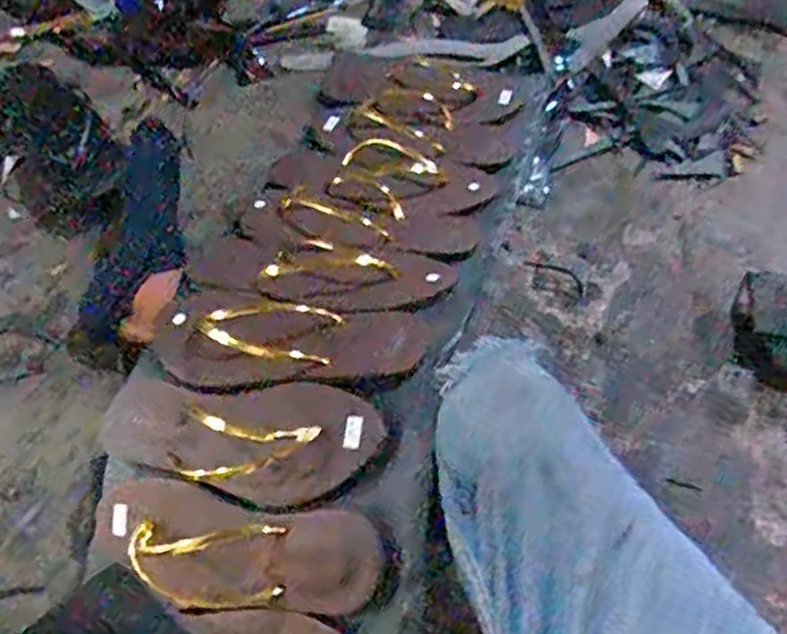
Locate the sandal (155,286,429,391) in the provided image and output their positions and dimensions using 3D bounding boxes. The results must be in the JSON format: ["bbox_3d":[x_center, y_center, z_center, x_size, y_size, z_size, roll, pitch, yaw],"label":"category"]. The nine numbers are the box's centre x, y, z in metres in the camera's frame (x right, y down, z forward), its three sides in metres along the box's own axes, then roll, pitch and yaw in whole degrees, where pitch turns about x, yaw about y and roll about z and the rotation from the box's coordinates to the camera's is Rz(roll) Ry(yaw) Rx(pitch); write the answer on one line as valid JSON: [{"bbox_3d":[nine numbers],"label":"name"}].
[{"bbox_3d":[-0.099,0.016,0.611,0.250,0.045,0.089,2,62,16],"label":"sandal"}]

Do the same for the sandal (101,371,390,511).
[{"bbox_3d":[-0.133,0.095,0.592,0.253,0.029,0.095,3,61,22],"label":"sandal"}]

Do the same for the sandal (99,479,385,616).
[{"bbox_3d":[-0.126,0.180,0.559,0.235,0.035,0.082,6,63,15],"label":"sandal"}]

